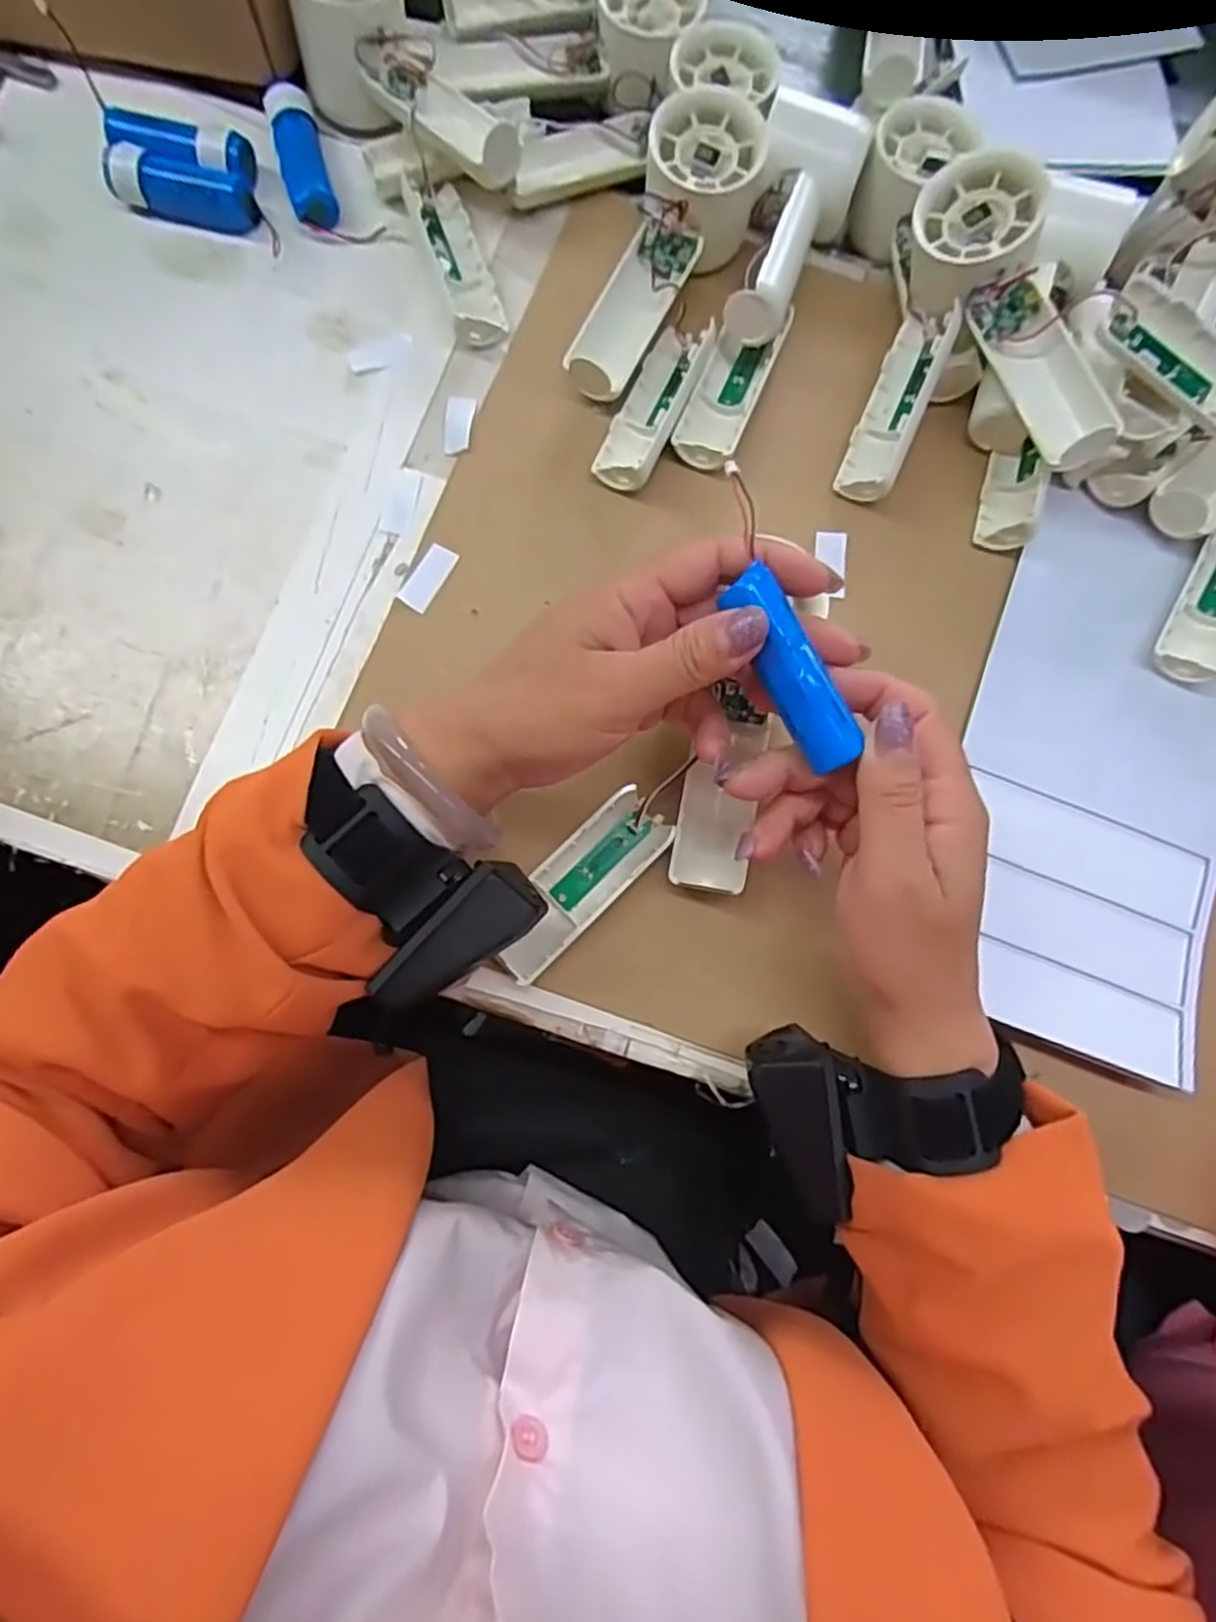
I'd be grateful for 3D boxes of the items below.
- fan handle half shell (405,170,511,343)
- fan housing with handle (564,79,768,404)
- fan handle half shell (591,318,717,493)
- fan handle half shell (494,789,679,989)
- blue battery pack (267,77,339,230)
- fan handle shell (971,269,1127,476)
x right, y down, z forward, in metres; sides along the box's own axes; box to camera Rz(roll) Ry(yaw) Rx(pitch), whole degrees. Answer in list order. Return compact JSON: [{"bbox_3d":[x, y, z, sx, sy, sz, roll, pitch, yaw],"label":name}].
[{"bbox_3d":[-0.080,-0.292,0.399,0.028,0.021,0.093,-18,79,-6],"label":"fan handle half shell"},{"bbox_3d":[0.031,-0.278,0.381,0.055,0.048,0.148,21,78,2],"label":"fan housing with handle"},{"bbox_3d":[0.023,-0.206,0.383,0.031,0.019,0.093,23,78,3],"label":"fan handle half shell"},{"bbox_3d":[-0.013,0.032,0.339,0.093,0.019,0.033,-44,83,-10],"label":"fan handle half shell"},{"bbox_3d":[-0.163,-0.349,0.406,0.023,0.019,0.074,-15,79,-5],"label":"blue battery pack"},{"bbox_3d":[0.206,-0.207,0.356,0.039,0.022,0.096,-14,79,-5],"label":"fan handle shell"}]

